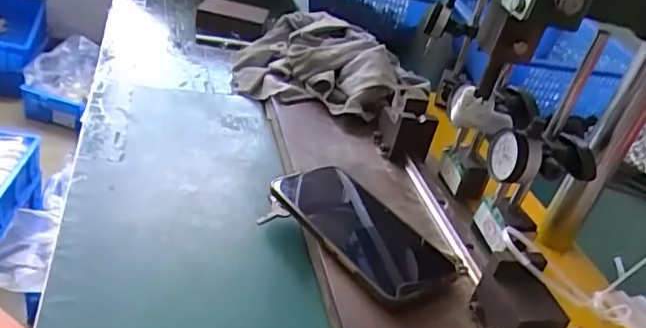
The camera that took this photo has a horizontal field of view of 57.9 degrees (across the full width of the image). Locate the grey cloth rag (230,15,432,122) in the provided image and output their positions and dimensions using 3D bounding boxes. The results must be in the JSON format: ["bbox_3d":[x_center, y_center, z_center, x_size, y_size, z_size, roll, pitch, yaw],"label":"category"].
[{"bbox_3d":[0.005,-0.116,0.707,0.272,0.081,0.157,26,31,21],"label":"grey cloth rag"}]

